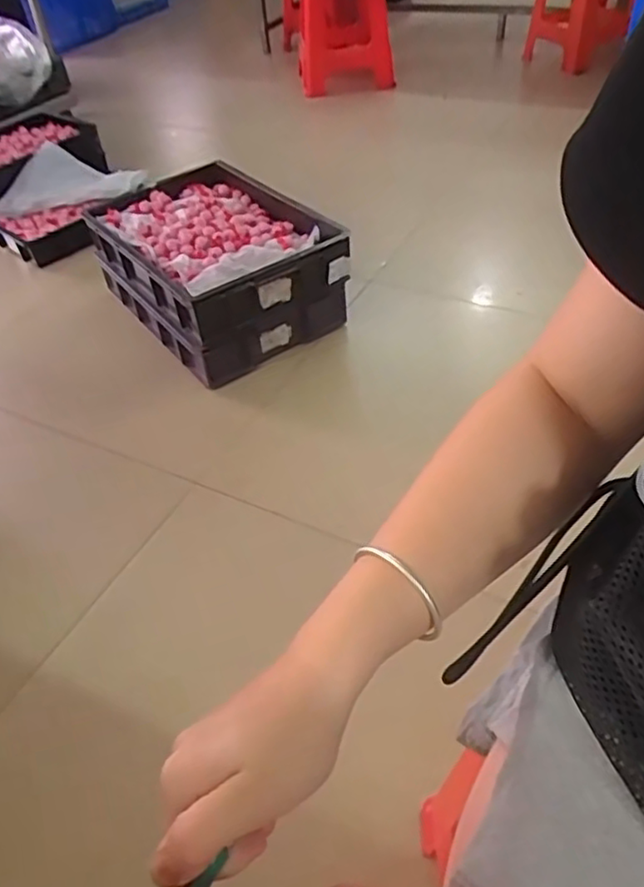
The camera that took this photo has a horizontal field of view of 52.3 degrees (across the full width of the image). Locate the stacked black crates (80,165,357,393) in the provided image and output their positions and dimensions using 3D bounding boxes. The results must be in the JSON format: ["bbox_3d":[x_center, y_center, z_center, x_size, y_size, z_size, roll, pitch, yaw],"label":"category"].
[{"bbox_3d":[-0.266,-0.439,1.645,0.427,0.247,0.593,-31,49,-24],"label":"stacked black crates"}]

